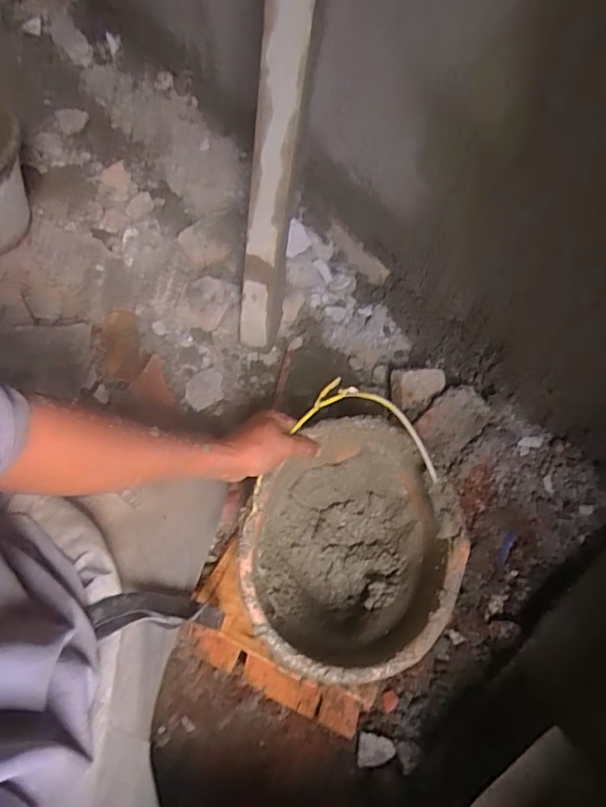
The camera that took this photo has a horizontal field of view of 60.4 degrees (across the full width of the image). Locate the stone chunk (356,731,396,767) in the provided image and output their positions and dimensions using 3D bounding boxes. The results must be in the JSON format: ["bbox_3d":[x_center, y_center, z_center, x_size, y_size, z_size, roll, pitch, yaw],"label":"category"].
[{"bbox_3d":[0.093,0.446,0.665,0.045,0.014,0.037,11,63,5],"label":"stone chunk"}]

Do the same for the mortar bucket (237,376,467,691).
[{"bbox_3d":[0.058,0.170,0.622,0.233,0.155,0.283,30,66,14],"label":"mortar bucket"}]

